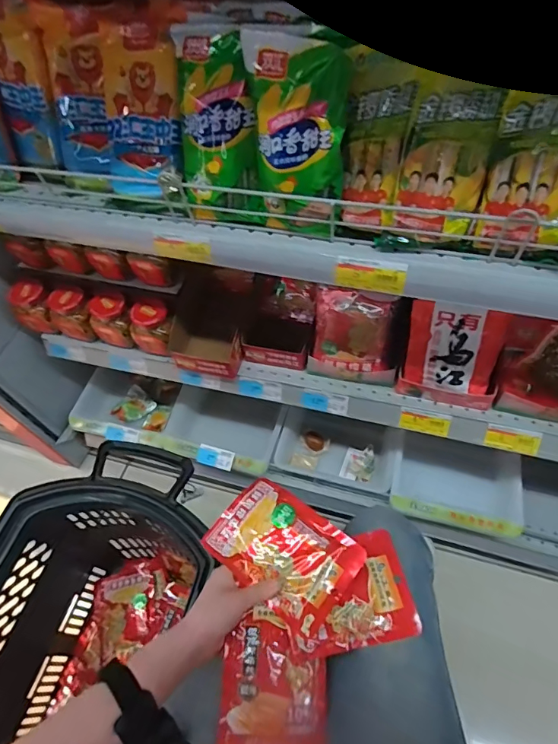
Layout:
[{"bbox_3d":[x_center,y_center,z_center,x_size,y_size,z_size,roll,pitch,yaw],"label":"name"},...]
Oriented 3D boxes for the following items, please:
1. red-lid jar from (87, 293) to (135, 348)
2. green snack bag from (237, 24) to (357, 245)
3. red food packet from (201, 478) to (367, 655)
[{"bbox_3d":[-0.311,-0.095,0.816,0.073,0.088,0.075,-2,56,4],"label":"red-lid jar"},{"bbox_3d":[0.020,-0.232,0.454,0.097,0.182,0.049,2,57,7],"label":"green snack bag"},{"bbox_3d":[0.004,0.207,0.509,0.160,0.017,0.116,33,65,24],"label":"red food packet"}]

